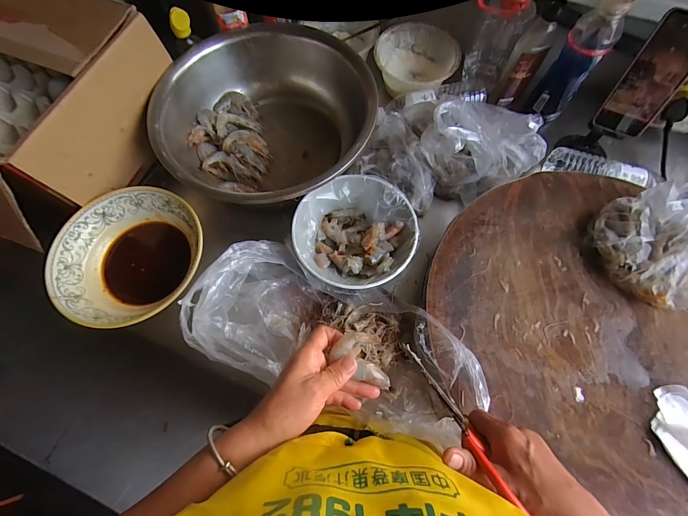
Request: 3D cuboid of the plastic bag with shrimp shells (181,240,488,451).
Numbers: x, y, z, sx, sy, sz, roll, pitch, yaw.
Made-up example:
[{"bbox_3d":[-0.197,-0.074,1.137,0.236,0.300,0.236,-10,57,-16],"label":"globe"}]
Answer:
[{"bbox_3d":[-0.014,0.107,0.458,0.388,0.095,0.174,20,73,8],"label":"plastic bag with shrimp shells"}]

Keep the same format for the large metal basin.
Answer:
[{"bbox_3d":[-0.139,-0.238,0.587,0.361,0.140,0.338,0,71,1],"label":"large metal basin"}]

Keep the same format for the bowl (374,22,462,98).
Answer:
[{"bbox_3d":[0.146,-0.394,0.664,0.160,0.070,0.155,0,71,1],"label":"bowl"}]

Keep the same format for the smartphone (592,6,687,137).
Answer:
[{"bbox_3d":[0.474,-0.276,0.494,0.073,0.161,0.016,31,40,18],"label":"smartphone"}]

